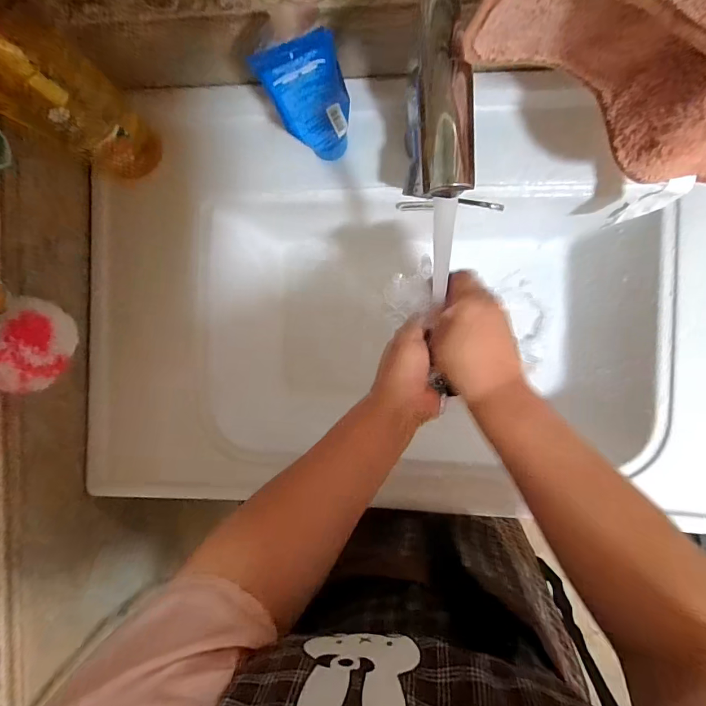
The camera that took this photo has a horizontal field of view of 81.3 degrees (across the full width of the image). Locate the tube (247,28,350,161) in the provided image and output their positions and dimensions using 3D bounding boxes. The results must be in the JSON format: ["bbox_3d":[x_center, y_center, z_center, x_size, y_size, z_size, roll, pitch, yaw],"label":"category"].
[{"bbox_3d":[-0.038,-0.228,0.381,0.065,0.138,0.029,-9,92,6],"label":"tube"}]

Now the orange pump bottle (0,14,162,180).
[{"bbox_3d":[-0.257,-0.228,0.357,0.049,0.242,0.072,-8,92,6],"label":"orange pump bottle"}]

